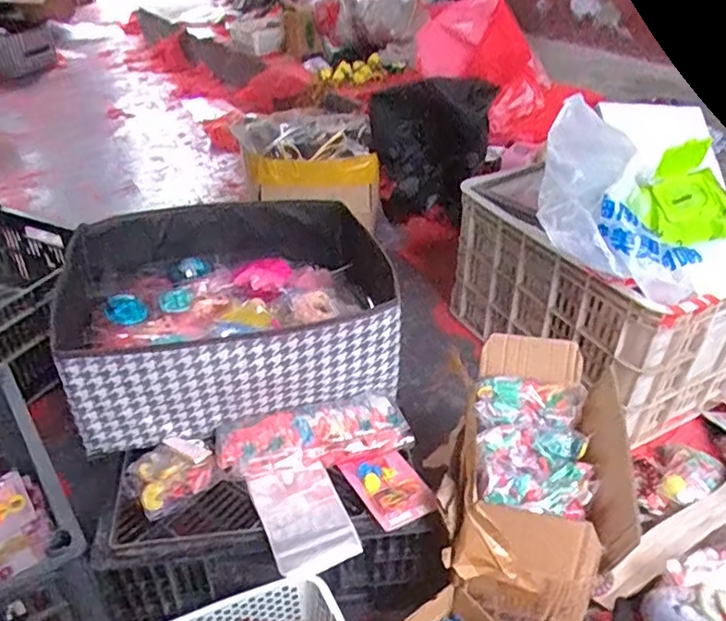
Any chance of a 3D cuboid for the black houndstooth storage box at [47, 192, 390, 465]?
[{"bbox_3d":[-0.178,-0.013,0.865,0.437,0.146,0.360,-9,37,-13],"label":"black houndstooth storage box"}]

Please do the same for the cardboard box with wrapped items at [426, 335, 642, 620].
[{"bbox_3d":[0.205,0.210,0.798,0.212,0.201,0.334,7,36,8],"label":"cardboard box with wrapped items"}]

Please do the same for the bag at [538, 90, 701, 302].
[{"bbox_3d":[0.351,-0.156,0.899,0.135,0.133,0.339,-17,74,-23],"label":"bag"}]

